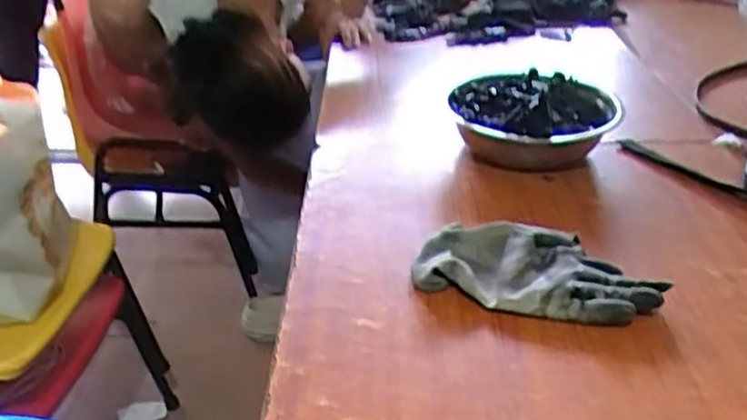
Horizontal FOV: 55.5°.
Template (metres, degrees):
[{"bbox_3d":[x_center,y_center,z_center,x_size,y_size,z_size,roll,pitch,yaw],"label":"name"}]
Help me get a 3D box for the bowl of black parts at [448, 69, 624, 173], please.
[{"bbox_3d":[0.192,-0.099,0.844,0.191,0.085,0.166,1,30,4],"label":"bowl of black parts"}]

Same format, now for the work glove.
[{"bbox_3d":[0.142,0.051,0.621,0.201,0.034,0.102,8,31,15],"label":"work glove"}]

